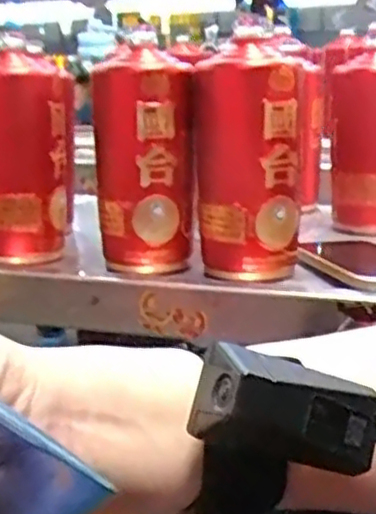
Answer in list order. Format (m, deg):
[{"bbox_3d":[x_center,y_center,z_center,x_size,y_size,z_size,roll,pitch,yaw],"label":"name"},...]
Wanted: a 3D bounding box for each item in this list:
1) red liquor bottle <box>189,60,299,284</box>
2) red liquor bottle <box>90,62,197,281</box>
[{"bbox_3d":[0.045,-0.064,0.553,0.079,0.160,0.064,-1,15,1],"label":"red liquor bottle"},{"bbox_3d":[-0.039,-0.076,0.590,0.073,0.166,0.061,-5,16,-13],"label":"red liquor bottle"}]

